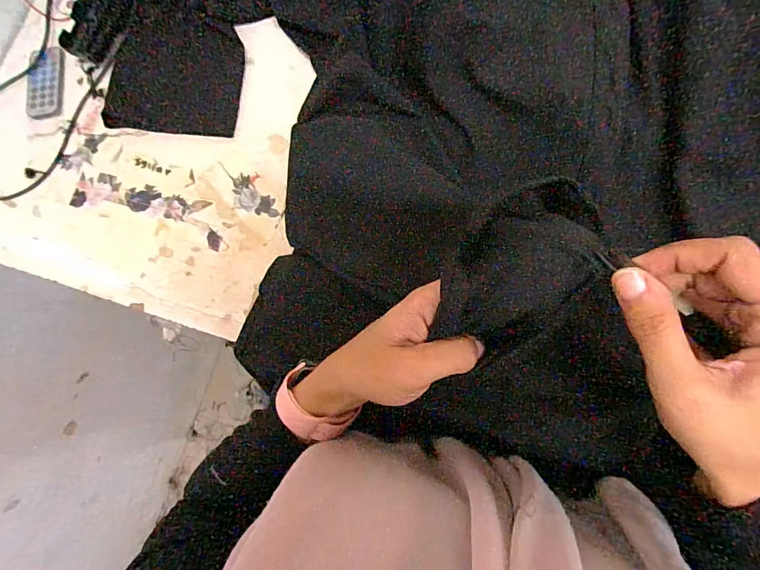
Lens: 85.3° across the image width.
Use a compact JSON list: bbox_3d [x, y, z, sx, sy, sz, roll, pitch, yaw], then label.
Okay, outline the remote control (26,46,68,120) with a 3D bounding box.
[{"bbox_3d":[-0.378,-0.226,0.464,0.047,0.007,0.078,-1,83,6],"label":"remote control"}]

